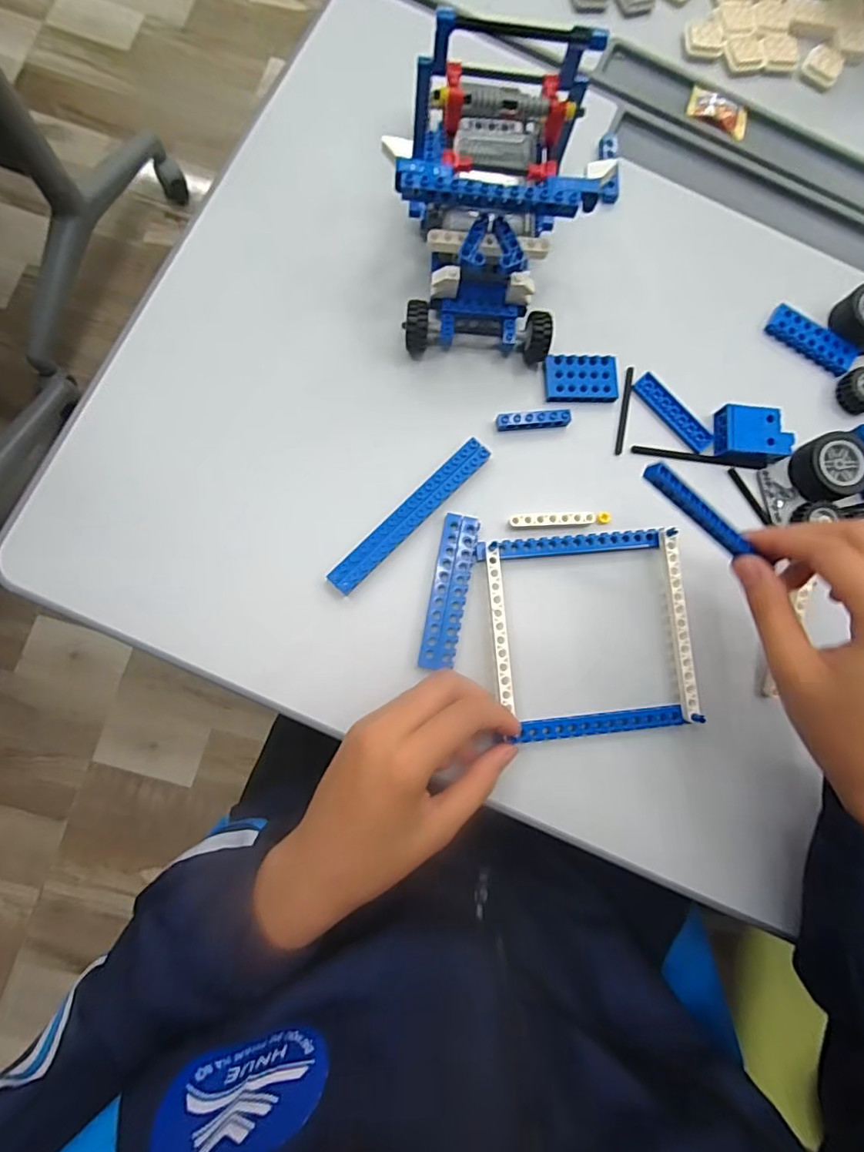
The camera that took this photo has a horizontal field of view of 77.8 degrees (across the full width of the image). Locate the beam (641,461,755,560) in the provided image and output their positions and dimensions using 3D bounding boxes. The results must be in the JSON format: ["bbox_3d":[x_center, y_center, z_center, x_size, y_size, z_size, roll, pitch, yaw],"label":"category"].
[{"bbox_3d":[0.136,-0.033,0.274,0.069,0.013,0.009,38,83,-12],"label":"beam"}]

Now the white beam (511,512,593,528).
[{"bbox_3d":[0.076,-0.035,0.337,0.054,0.006,0.009,-2,82,-6],"label":"white beam"}]

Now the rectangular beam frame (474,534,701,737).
[{"bbox_3d":[0.096,0.034,0.326,0.120,0.019,0.122,-5,82,-1],"label":"rectangular beam frame"}]

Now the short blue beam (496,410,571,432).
[{"bbox_3d":[0.066,-0.100,0.346,0.046,0.009,0.010,-2,82,-6],"label":"short blue beam"}]

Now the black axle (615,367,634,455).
[{"bbox_3d":[0.129,-0.111,0.358,0.006,0.004,0.061,11,80,-4],"label":"black axle"}]

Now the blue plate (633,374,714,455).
[{"bbox_3d":[0.163,-0.110,0.359,0.019,0.006,0.062,-43,88,-10],"label":"blue plate"}]

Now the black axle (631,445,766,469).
[{"bbox_3d":[0.180,-0.081,0.362,0.091,0.006,0.006,7,81,-5],"label":"black axle"}]

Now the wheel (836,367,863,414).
[{"bbox_3d":[0.296,-0.128,0.368,0.027,0.013,0.029,1,81,-6],"label":"wheel"}]

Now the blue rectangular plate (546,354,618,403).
[{"bbox_3d":[0.099,-0.131,0.354,0.048,0.008,0.030,-2,82,-6],"label":"blue rectangular plate"}]

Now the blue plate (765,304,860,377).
[{"bbox_3d":[0.266,-0.166,0.374,0.063,0.006,0.026,33,80,0],"label":"blue plate"}]

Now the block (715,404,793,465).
[{"bbox_3d":[0.212,-0.093,0.353,0.044,0.014,0.033,3,81,-5],"label":"block"}]

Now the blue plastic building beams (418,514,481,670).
[{"bbox_3d":[0.011,0.009,0.326,0.022,0.004,0.094,12,80,-4],"label":"blue plastic building beams"}]

